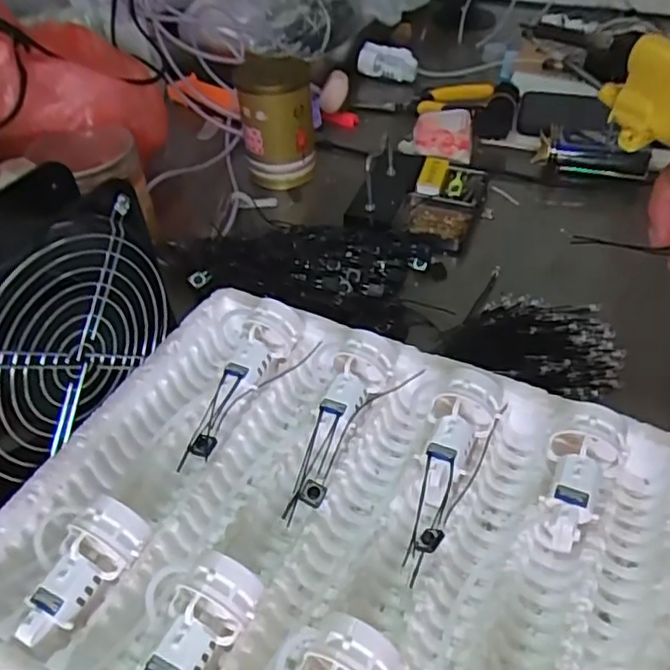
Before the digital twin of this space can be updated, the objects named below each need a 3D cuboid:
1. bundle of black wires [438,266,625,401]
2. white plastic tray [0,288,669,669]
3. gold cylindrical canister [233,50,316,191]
[{"bbox_3d":[0.141,0.000,0.442,0.111,0.013,0.098,20,49,22],"label":"bundle of black wires"},{"bbox_3d":[0.017,0.103,0.311,0.336,0.052,0.244,19,49,20],"label":"white plastic tray"},{"bbox_3d":[-0.052,-0.194,0.579,0.066,0.103,0.061,-5,45,-2],"label":"gold cylindrical canister"}]

